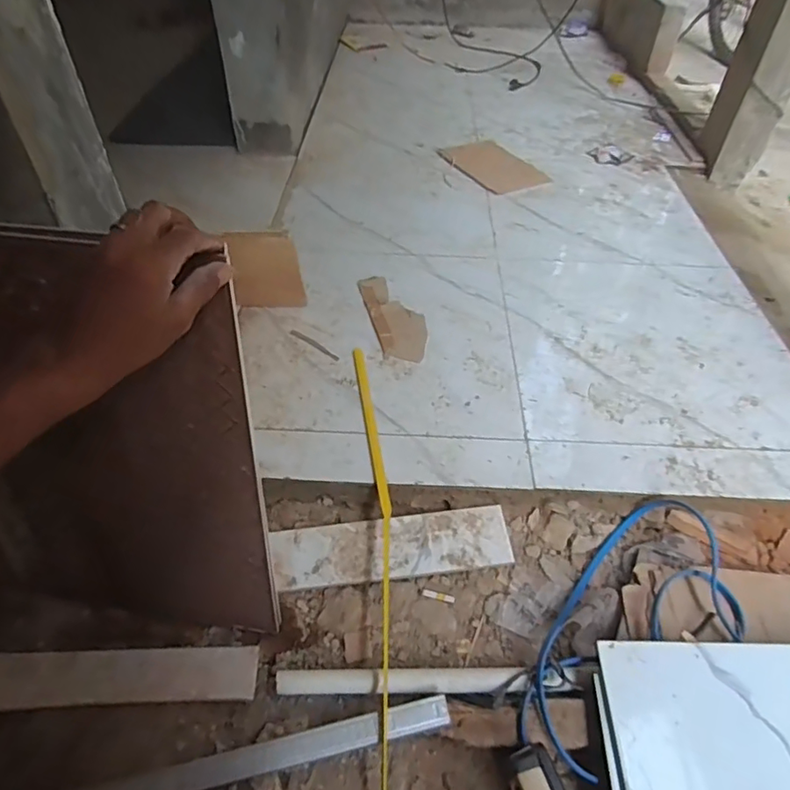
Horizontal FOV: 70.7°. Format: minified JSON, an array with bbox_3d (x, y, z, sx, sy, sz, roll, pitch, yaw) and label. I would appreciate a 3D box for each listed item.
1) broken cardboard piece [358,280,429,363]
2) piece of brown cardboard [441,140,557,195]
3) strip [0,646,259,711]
[{"bbox_3d":[0.001,-0.147,1.036,0.094,0.004,0.243,-11,48,-10],"label":"broken cardboard piece"},{"bbox_3d":[0.269,-0.626,1.518,0.205,0.010,0.278,-22,51,-20],"label":"piece of brown cardboard"},{"bbox_3d":[-0.365,0.324,0.640,0.394,0.013,0.066,1,46,-3],"label":"strip"}]

